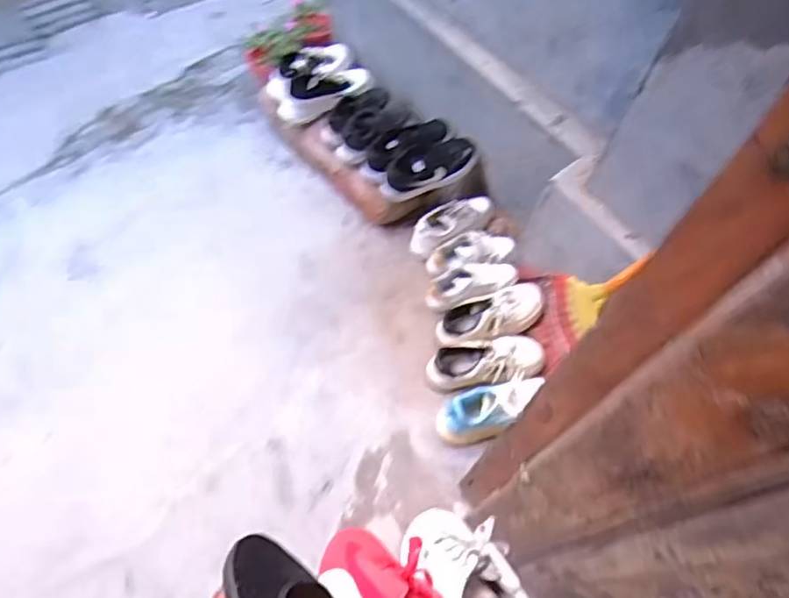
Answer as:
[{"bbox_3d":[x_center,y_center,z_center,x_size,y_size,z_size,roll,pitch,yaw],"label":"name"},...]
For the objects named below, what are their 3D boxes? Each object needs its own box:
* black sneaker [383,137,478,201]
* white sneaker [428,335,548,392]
[{"bbox_3d":[0.092,-0.339,1.482,0.250,0.092,0.090,-18,65,-14],"label":"black sneaker"},{"bbox_3d":[0.197,0.147,1.328,0.241,0.099,0.102,-8,63,-9],"label":"white sneaker"}]

